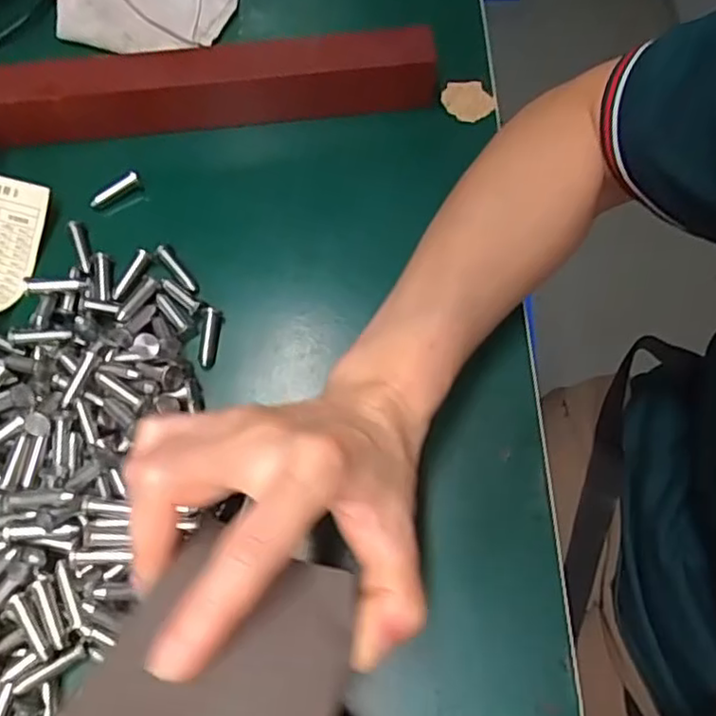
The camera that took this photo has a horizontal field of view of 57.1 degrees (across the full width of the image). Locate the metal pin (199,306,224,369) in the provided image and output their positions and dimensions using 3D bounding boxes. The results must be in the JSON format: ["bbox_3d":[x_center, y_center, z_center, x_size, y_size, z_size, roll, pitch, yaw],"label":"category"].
[{"bbox_3d":[-0.076,-0.011,0.339,0.009,0.007,0.033,0,69,-2],"label":"metal pin"}]

